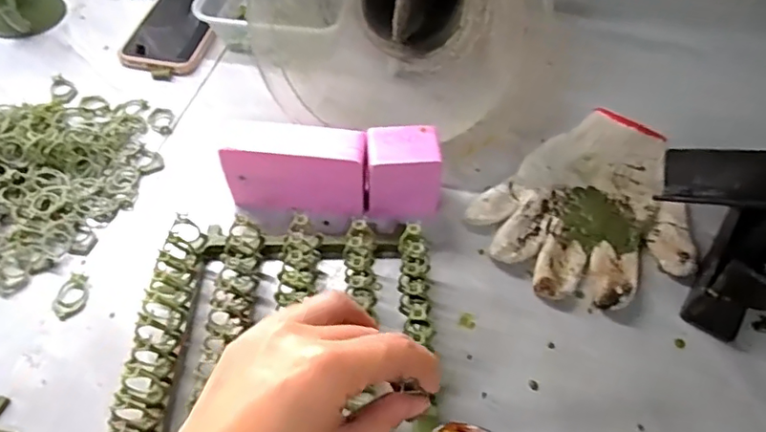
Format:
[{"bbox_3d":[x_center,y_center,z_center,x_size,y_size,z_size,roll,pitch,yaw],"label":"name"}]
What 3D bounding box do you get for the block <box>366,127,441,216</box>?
[{"bbox_3d":[0.016,-0.033,0.449,0.055,0.068,0.041,-2,55,-3],"label":"block"}]

